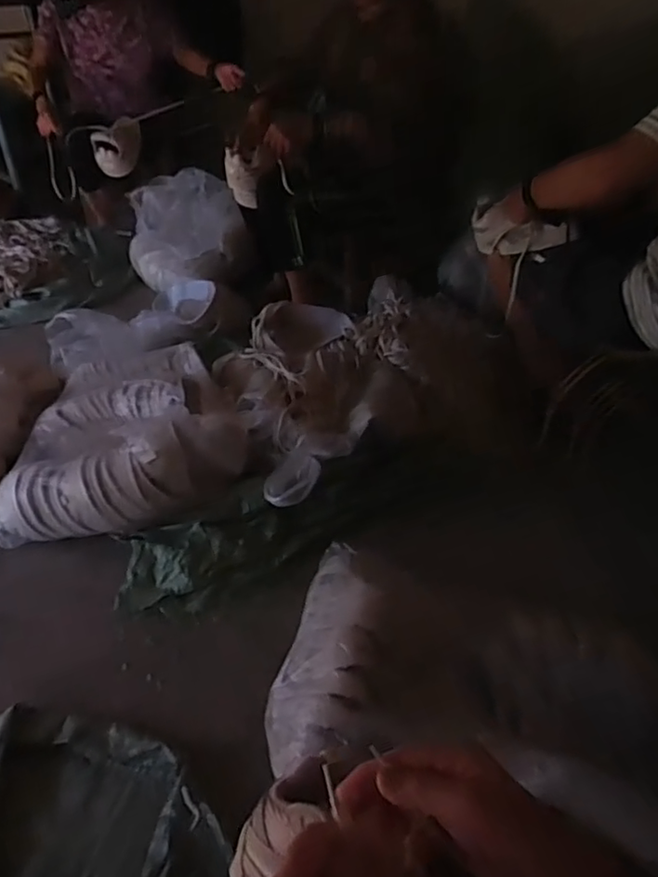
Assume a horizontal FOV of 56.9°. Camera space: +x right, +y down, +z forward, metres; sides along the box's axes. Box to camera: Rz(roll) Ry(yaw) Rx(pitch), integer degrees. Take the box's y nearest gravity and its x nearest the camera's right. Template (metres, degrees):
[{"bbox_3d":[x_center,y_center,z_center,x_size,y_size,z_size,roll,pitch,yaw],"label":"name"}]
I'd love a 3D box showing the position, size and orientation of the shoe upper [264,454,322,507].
[{"bbox_3d":[-0.076,0.082,1.201,0.084,0.043,0.123,25,47,28],"label":"shoe upper"}]

